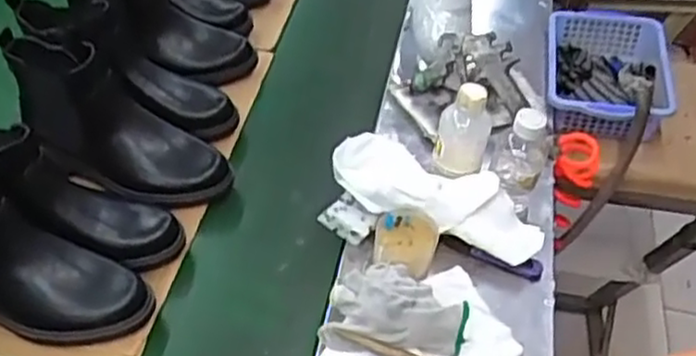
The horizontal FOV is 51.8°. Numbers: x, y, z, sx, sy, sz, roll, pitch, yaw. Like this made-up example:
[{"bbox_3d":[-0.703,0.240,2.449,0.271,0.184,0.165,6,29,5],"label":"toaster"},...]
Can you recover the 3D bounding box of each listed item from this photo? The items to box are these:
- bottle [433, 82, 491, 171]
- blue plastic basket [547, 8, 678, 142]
[{"bbox_3d":[0.132,-0.055,0.812,0.056,0.111,0.049,13,47,8],"label":"bottle"},{"bbox_3d":[0.378,-0.157,1.038,0.167,0.079,0.228,10,46,4],"label":"blue plastic basket"}]

